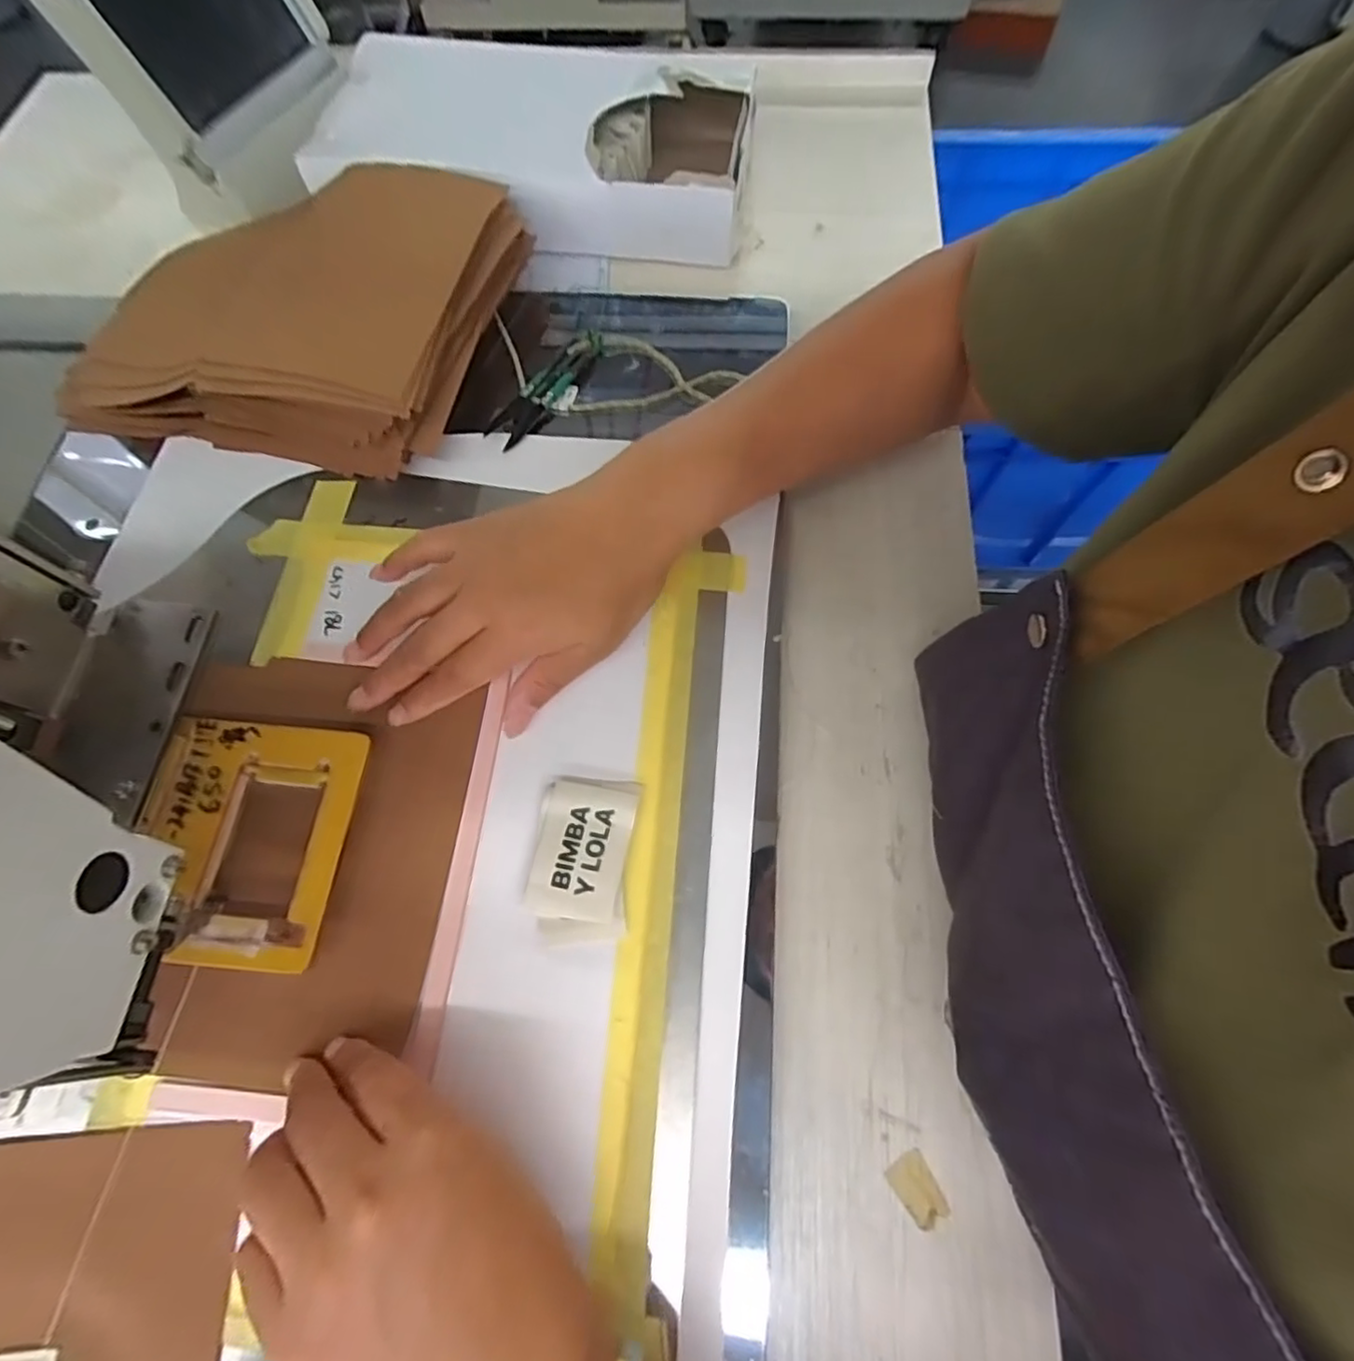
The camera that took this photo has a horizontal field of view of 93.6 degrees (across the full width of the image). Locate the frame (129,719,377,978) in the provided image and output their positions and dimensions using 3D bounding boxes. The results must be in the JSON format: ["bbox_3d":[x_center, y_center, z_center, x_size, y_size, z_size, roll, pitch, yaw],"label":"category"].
[{"bbox_3d":[-0.196,0.070,0.287,0.088,0.007,0.105,6,68,-3],"label":"frame"}]

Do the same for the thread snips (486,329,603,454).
[{"bbox_3d":[-0.080,-0.185,0.402,0.031,0.009,0.097,37,73,15],"label":"thread snips"}]

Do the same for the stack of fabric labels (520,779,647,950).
[{"bbox_3d":[-0.043,0.082,0.294,0.045,0.013,0.073,4,68,3],"label":"stack of fabric labels"}]

